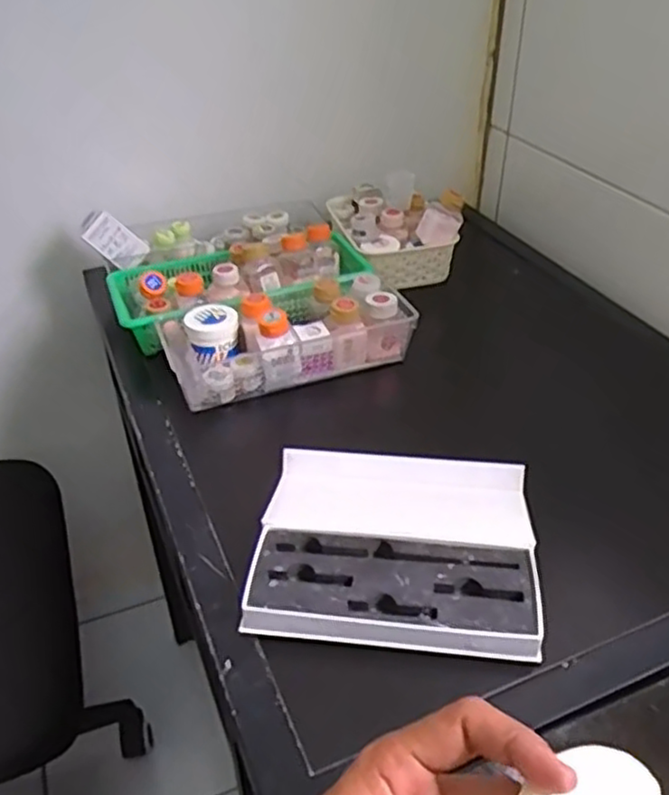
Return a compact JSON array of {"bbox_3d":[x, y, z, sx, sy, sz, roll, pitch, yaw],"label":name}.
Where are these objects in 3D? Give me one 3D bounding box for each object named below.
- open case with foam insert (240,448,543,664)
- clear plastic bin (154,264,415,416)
[{"bbox_3d":[0.051,0.111,0.586,0.213,0.028,0.200,4,38,5],"label":"open case with foam insert"},{"bbox_3d":[-0.059,-0.079,0.790,0.262,0.075,0.138,-14,40,-17],"label":"clear plastic bin"}]

